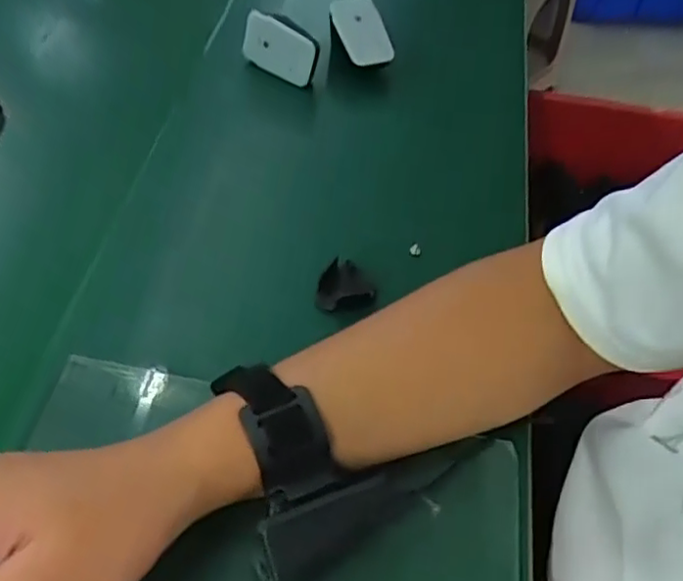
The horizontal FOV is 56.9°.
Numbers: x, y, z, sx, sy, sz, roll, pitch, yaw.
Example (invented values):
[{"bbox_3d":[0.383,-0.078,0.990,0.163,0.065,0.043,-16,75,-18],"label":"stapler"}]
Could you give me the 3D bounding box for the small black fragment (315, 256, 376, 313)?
[{"bbox_3d":[0.003,-0.002,0.427,0.038,0.016,0.039,6,53,-1],"label":"small black fragment"}]

